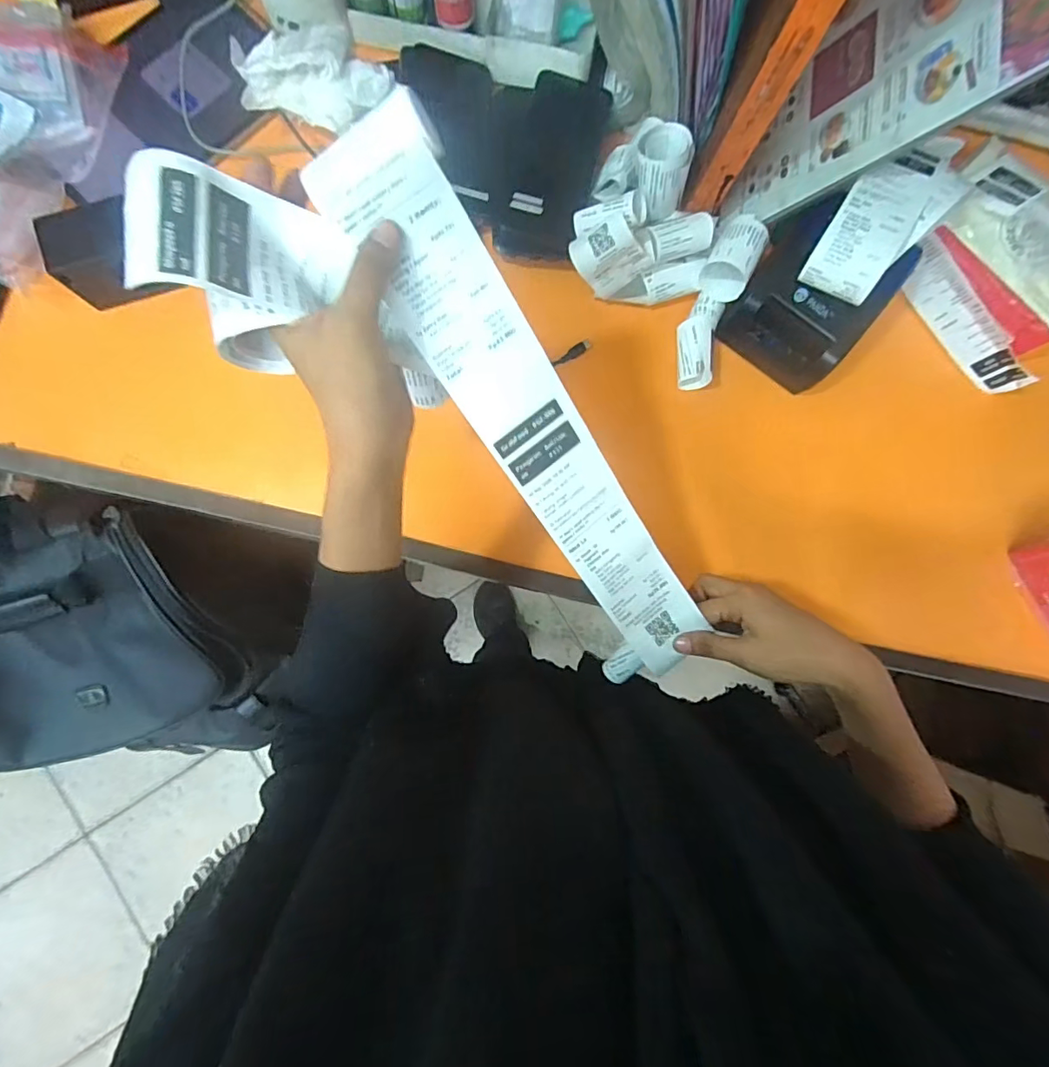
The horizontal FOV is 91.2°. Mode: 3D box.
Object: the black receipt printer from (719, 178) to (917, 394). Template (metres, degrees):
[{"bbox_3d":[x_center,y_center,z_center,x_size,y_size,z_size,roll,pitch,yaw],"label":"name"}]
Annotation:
[{"bbox_3d":[0.268,-0.224,0.483,0.116,0.098,0.125,34,83,-1],"label":"black receipt printer"}]

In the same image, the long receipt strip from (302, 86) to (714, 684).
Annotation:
[{"bbox_3d":[0.017,-0.040,0.314,0.063,0.040,0.367,-38,119,-7],"label":"long receipt strip"}]

